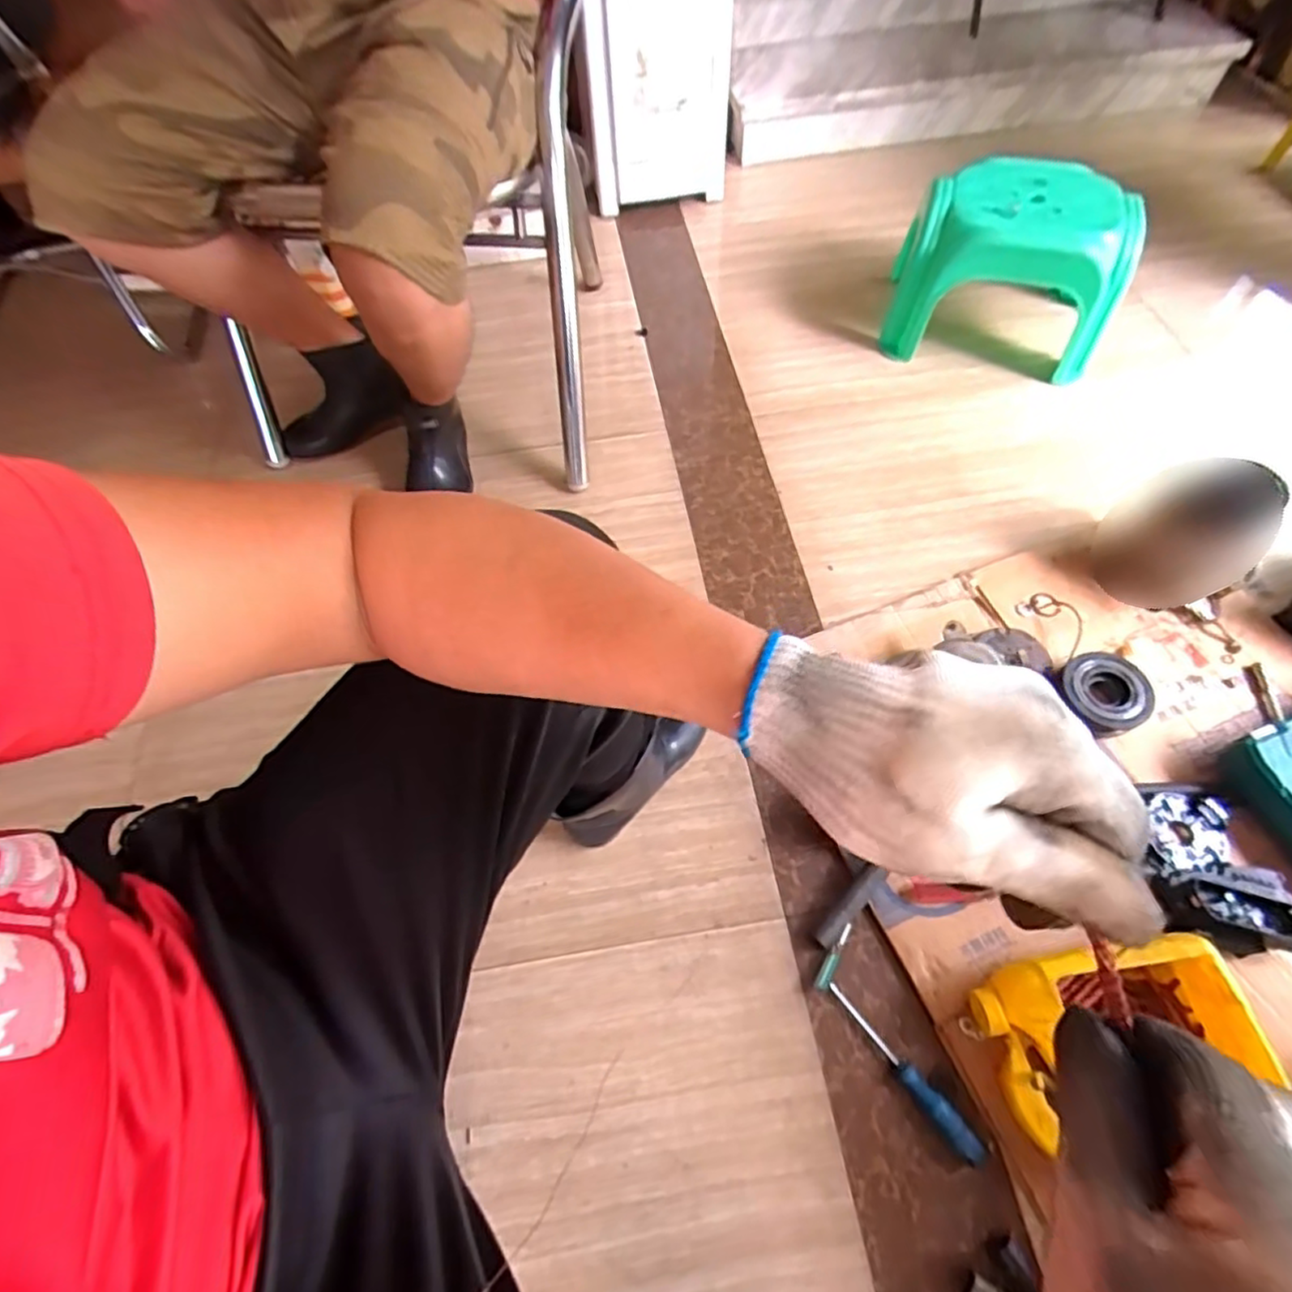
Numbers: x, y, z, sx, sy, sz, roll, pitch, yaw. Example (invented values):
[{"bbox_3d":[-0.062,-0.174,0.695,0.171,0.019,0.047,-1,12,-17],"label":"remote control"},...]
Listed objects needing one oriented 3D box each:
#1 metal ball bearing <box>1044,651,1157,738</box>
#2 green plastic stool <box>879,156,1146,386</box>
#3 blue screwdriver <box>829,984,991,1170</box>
[{"bbox_3d":[0.587,0.057,0.828,0.091,0.032,0.101,-28,69,-6],"label":"metal ball bearing"},{"bbox_3d":[0.653,-0.678,1.184,0.370,0.229,0.261,10,61,8],"label":"green plastic stool"},{"bbox_3d":[0.258,0.423,0.653,0.021,0.030,0.184,-33,62,-18],"label":"blue screwdriver"}]

